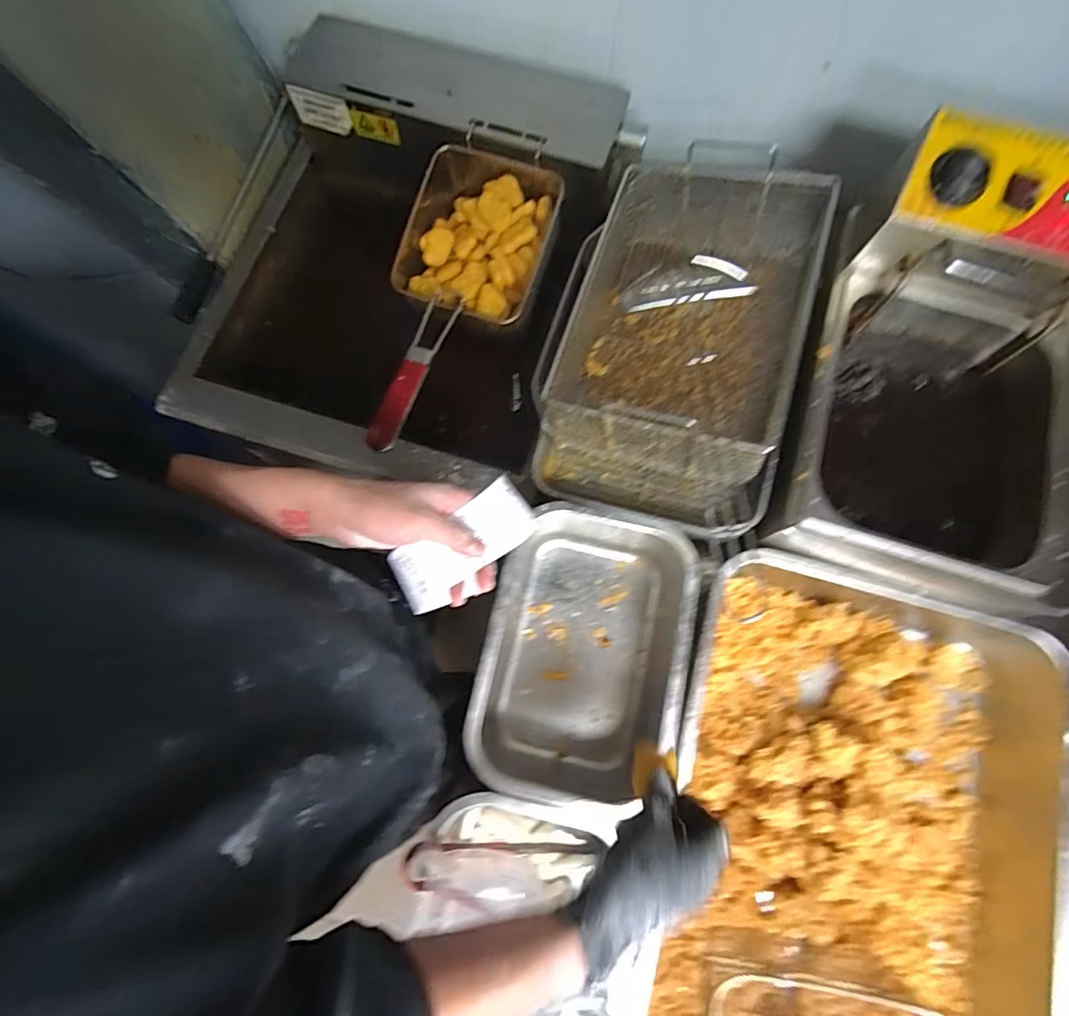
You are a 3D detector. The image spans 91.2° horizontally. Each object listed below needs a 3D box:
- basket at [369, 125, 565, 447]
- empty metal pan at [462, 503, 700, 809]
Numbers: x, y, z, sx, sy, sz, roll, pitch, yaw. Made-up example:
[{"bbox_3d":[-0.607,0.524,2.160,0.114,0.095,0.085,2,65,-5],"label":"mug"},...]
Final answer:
[{"bbox_3d":[-0.097,-0.273,0.705,0.207,0.112,0.454,9,75,3],"label":"basket"},{"bbox_3d":[0.058,0.165,0.613,0.217,0.108,0.303,11,76,4],"label":"empty metal pan"}]

